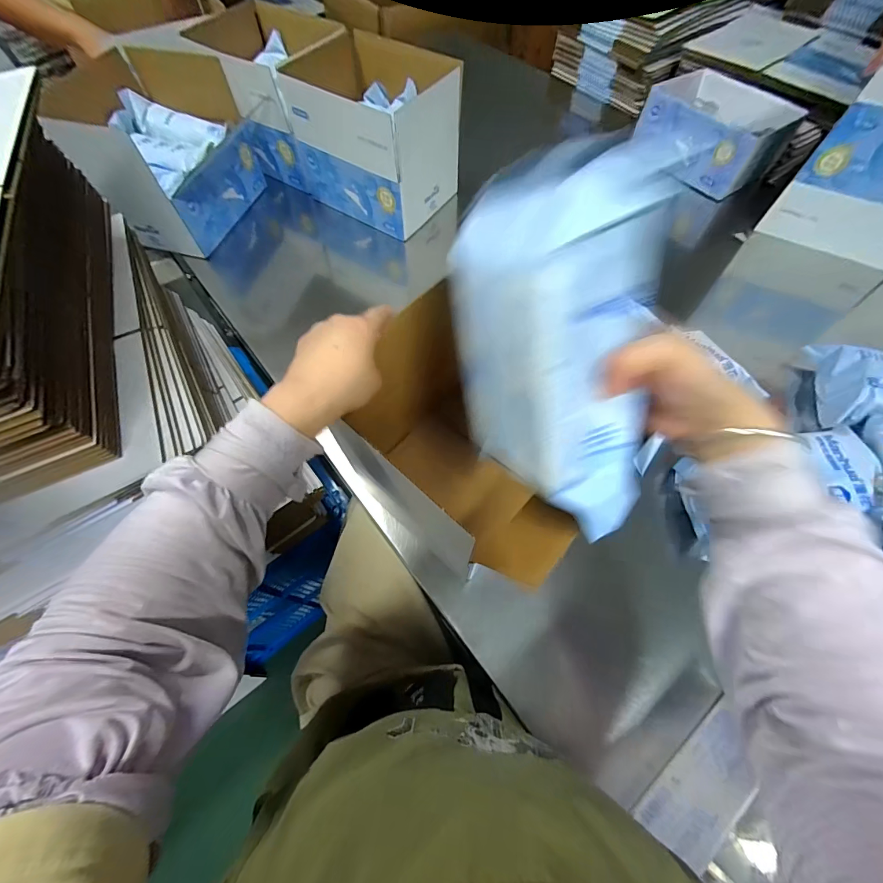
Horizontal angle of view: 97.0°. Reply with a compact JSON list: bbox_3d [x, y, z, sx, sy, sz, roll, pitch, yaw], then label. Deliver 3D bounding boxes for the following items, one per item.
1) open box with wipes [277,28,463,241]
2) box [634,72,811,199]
[{"bbox_3d":[-0.123,-0.554,0.725,0.251,0.190,0.206,34,68,17],"label":"open box with wipes"},{"bbox_3d":[0.548,-0.638,0.803,0.279,0.105,0.190,40,70,19],"label":"box"}]

